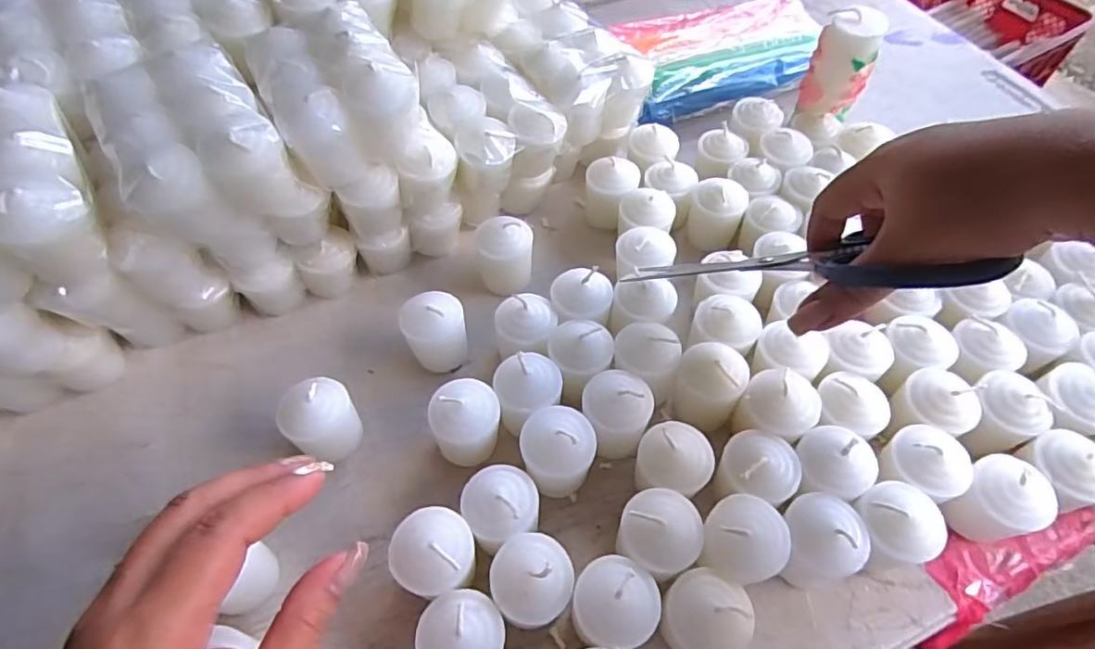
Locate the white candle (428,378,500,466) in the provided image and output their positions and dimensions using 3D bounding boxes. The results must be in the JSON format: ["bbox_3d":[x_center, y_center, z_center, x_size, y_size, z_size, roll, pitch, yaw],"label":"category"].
[{"bbox_3d":[-0.044,0.056,0.323,0.037,0.048,0.039,0,56,0],"label":"white candle"}]

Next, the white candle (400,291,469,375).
[{"bbox_3d":[-0.068,0.005,0.364,0.036,0.044,0.034,0,56,0],"label":"white candle"}]

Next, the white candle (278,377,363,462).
[{"bbox_3d":[-0.123,0.052,0.321,0.036,0.042,0.036,0,56,0],"label":"white candle"}]

